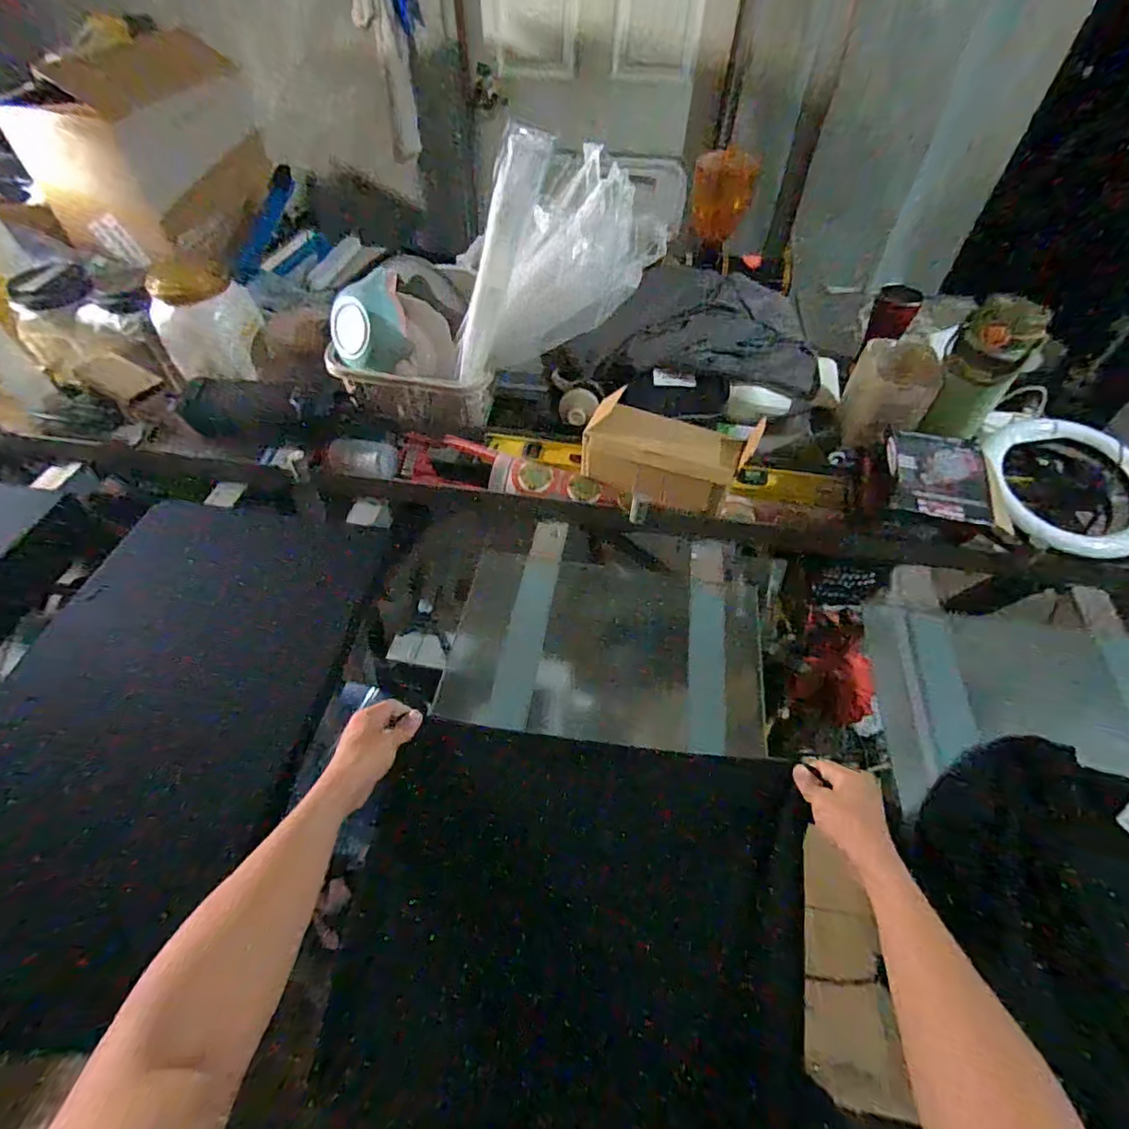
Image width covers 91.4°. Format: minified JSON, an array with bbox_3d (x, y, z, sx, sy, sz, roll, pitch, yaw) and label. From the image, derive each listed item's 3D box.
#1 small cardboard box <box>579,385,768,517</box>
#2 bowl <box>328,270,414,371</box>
[{"bbox_3d":[0.150,-0.164,0.823,0.236,0.101,0.084,19,55,13],"label":"small cardboard box"},{"bbox_3d":[-0.312,-0.374,0.865,0.119,0.141,0.070,-13,4,30],"label":"bowl"}]

